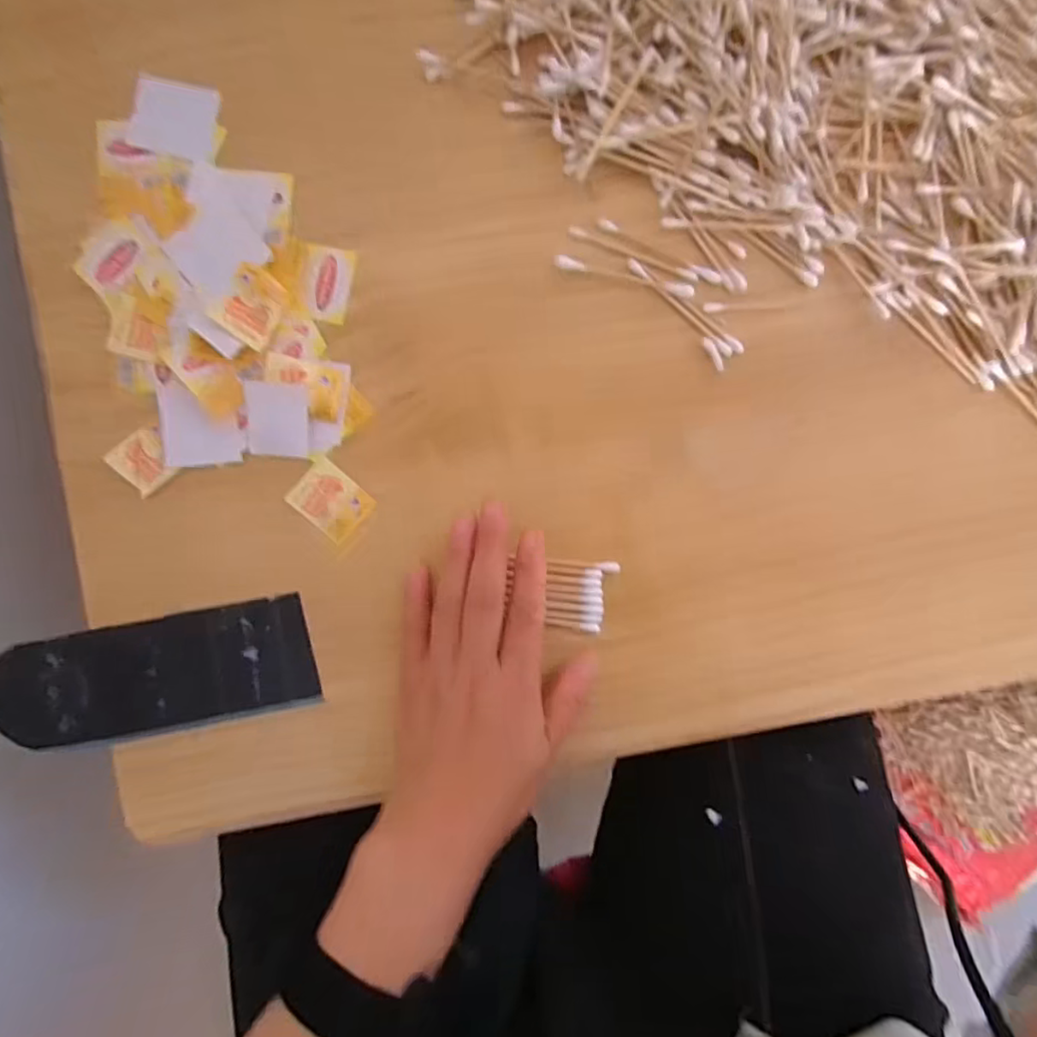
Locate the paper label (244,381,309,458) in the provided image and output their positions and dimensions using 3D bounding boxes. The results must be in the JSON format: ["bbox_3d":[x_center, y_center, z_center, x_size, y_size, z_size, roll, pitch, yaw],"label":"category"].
[{"bbox_3d":[-0.126,-0.051,0.312,0.032,0.005,0.037,3,92,-1],"label":"paper label"}]

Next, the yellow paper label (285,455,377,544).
[{"bbox_3d":[-0.099,-0.010,0.317,0.037,0.004,0.030,42,91,-2],"label":"yellow paper label"}]

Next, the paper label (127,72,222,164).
[{"bbox_3d":[-0.179,-0.209,0.313,0.042,0.006,0.041,10,89,-5],"label":"paper label"}]

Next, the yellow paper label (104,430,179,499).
[{"bbox_3d":[-0.196,-0.030,0.314,0.025,0.007,0.030,-42,92,1],"label":"yellow paper label"}]

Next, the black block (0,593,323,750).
[{"bbox_3d":[-0.199,0.085,0.322,0.177,0.015,0.060,-11,92,0],"label":"black block"}]

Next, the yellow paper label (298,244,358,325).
[{"bbox_3d":[-0.101,-0.124,0.317,0.026,0.004,0.039,9,92,-1],"label":"yellow paper label"}]

